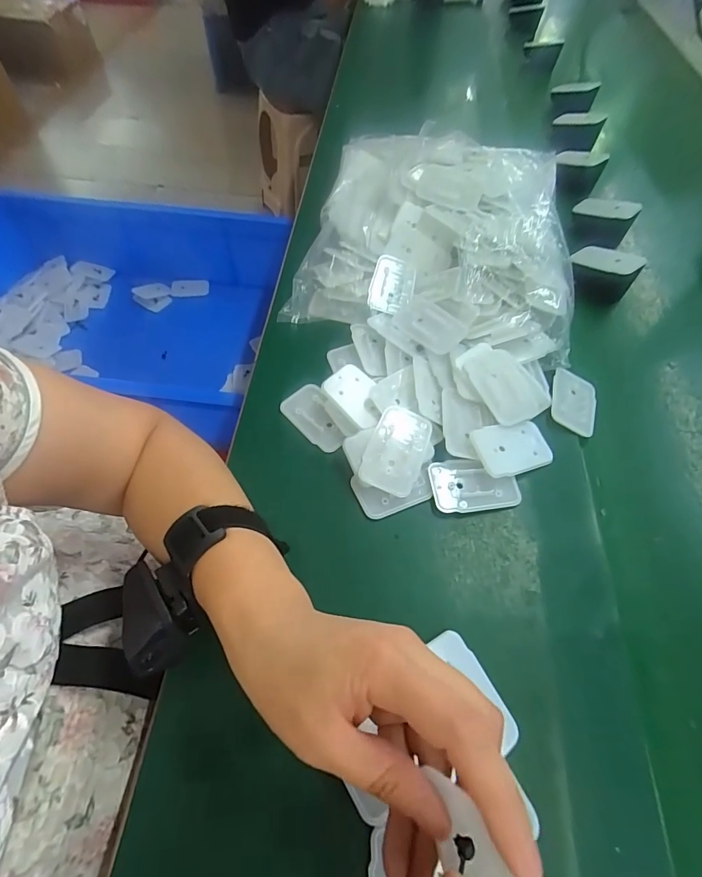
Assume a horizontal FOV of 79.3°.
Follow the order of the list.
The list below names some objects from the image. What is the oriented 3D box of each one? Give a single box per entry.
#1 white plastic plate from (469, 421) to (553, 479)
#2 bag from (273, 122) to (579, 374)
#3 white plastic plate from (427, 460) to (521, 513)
[{"bbox_3d":[0.133,0.009,0.348,0.063,0.009,0.043,-10,58,-9],"label":"white plastic plate"},{"bbox_3d":[0.084,-0.220,0.446,0.280,0.085,0.286,5,57,0],"label":"bag"},{"bbox_3d":[0.097,0.037,0.335,0.066,0.012,0.040,-1,57,-3],"label":"white plastic plate"}]

